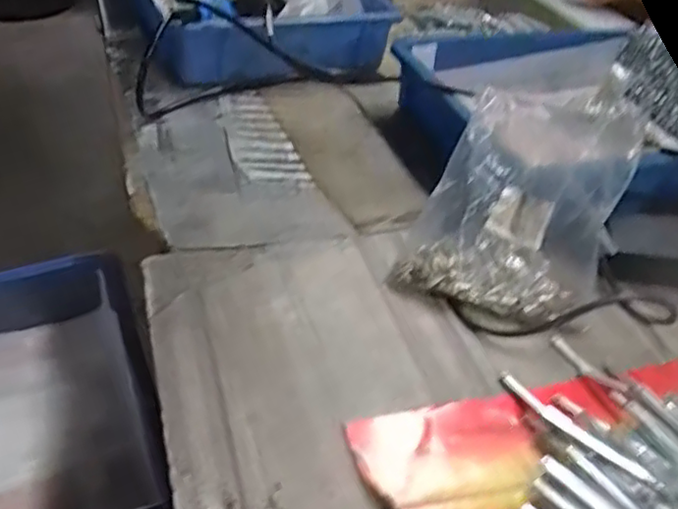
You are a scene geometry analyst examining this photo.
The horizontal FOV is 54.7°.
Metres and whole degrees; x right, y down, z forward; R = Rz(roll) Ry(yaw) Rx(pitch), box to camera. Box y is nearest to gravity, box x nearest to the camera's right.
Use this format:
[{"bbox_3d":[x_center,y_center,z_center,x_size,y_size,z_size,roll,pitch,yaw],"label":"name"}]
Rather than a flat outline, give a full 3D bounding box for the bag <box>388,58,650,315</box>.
[{"bbox_3d":[0.142,-0.048,0.521,0.144,0.040,0.195,18,84,14],"label":"bag"}]

